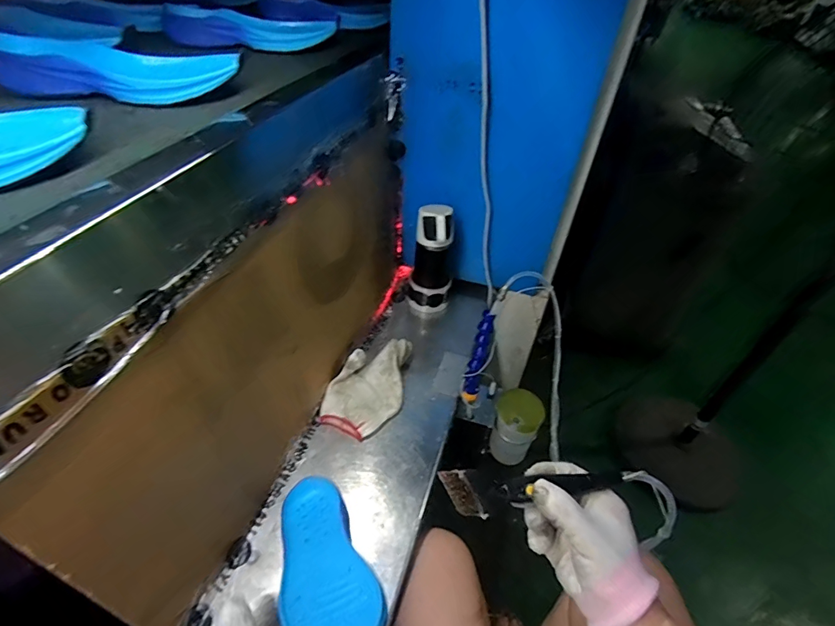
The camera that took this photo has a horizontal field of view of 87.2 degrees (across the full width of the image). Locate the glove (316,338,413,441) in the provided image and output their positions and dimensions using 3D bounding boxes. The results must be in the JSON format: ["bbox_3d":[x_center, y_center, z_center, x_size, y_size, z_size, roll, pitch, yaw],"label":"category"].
[{"bbox_3d":[-0.072,0.106,0.683,0.107,0.059,0.168,20,45,16],"label":"glove"}]

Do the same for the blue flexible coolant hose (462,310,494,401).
[{"bbox_3d":[0.093,0.070,0.673,0.024,0.148,0.025,15,20,10],"label":"blue flexible coolant hose"}]

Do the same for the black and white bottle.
[{"bbox_3d":[0.026,-0.088,0.790,0.073,0.214,0.064,7,43,2],"label":"black and white bottle"}]

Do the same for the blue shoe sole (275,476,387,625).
[{"bbox_3d":[-0.099,0.250,0.450,0.085,0.027,0.226,-14,18,-19],"label":"blue shoe sole"}]

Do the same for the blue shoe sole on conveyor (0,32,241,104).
[{"bbox_3d":[-0.302,-0.253,0.450,0.220,0.038,0.081,1,43,-4],"label":"blue shoe sole on conveyor"}]

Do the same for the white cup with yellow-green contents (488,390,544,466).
[{"bbox_3d":[0.171,0.199,0.768,0.075,0.129,0.067,21,45,16],"label":"white cup with yellow-green contents"}]

